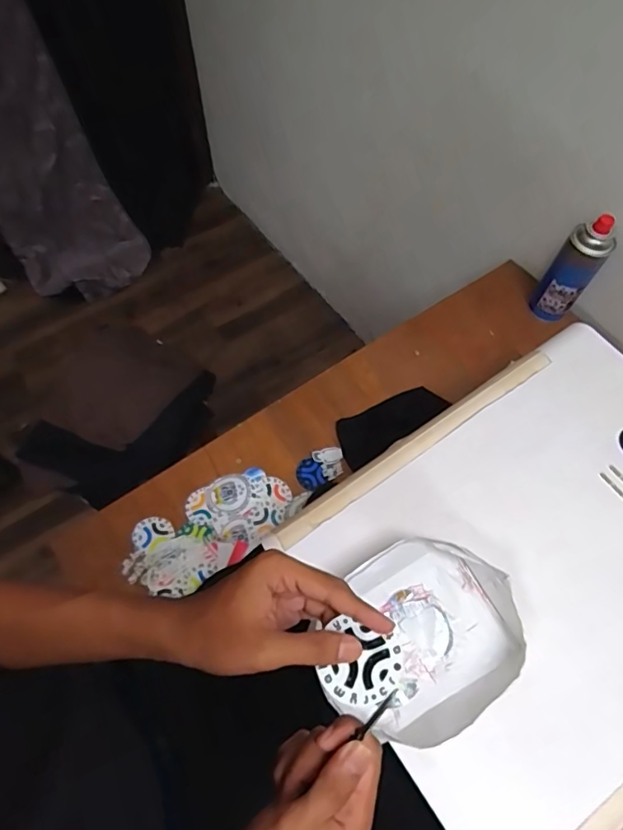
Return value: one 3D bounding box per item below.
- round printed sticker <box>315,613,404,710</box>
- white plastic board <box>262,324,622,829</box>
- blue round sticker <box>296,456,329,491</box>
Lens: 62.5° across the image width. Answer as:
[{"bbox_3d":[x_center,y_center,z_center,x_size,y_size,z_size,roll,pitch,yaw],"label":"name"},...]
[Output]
[{"bbox_3d":[0.034,0.171,0.349,0.053,0.004,0.050,11,72,15],"label":"round printed sticker"},{"bbox_3d":[0.267,0.150,0.550,0.500,0.020,0.399,-32,69,-13],"label":"white plastic board"},{"bbox_3d":[-0.002,0.088,0.761,0.039,0.005,0.048,-22,67,-9],"label":"blue round sticker"}]

